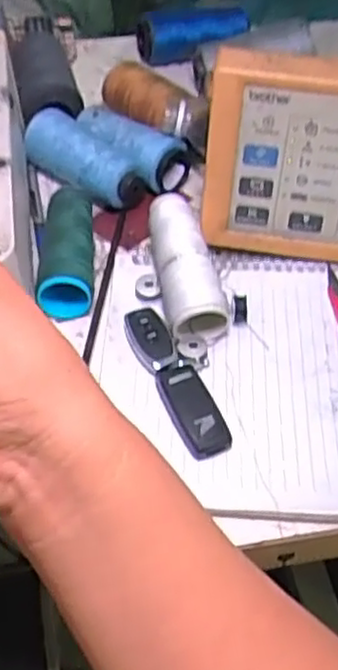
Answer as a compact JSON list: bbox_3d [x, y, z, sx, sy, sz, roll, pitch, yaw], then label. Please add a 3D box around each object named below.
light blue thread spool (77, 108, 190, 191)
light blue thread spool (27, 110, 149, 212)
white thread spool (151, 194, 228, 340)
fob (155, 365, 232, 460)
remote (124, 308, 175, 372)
[{"bbox_3d":[-0.038,-0.163,0.629,0.106,0.040,0.052,33,57,22],"label":"light blue thread spool"},{"bbox_3d":[-0.071,-0.146,0.615,0.054,0.046,0.108,-35,61,-27],"label":"light blue thread spool"},{"bbox_3d":[0.011,-0.052,0.532,0.039,0.041,0.113,-8,52,-9],"label":"white thread spool"},{"bbox_3d":[0.015,0.048,0.472,0.029,0.013,0.066,-20,55,-18],"label":"fob"},{"bbox_3d":[-0.014,0.005,0.509,0.026,0.018,0.053,-18,54,-17],"label":"remote"}]

